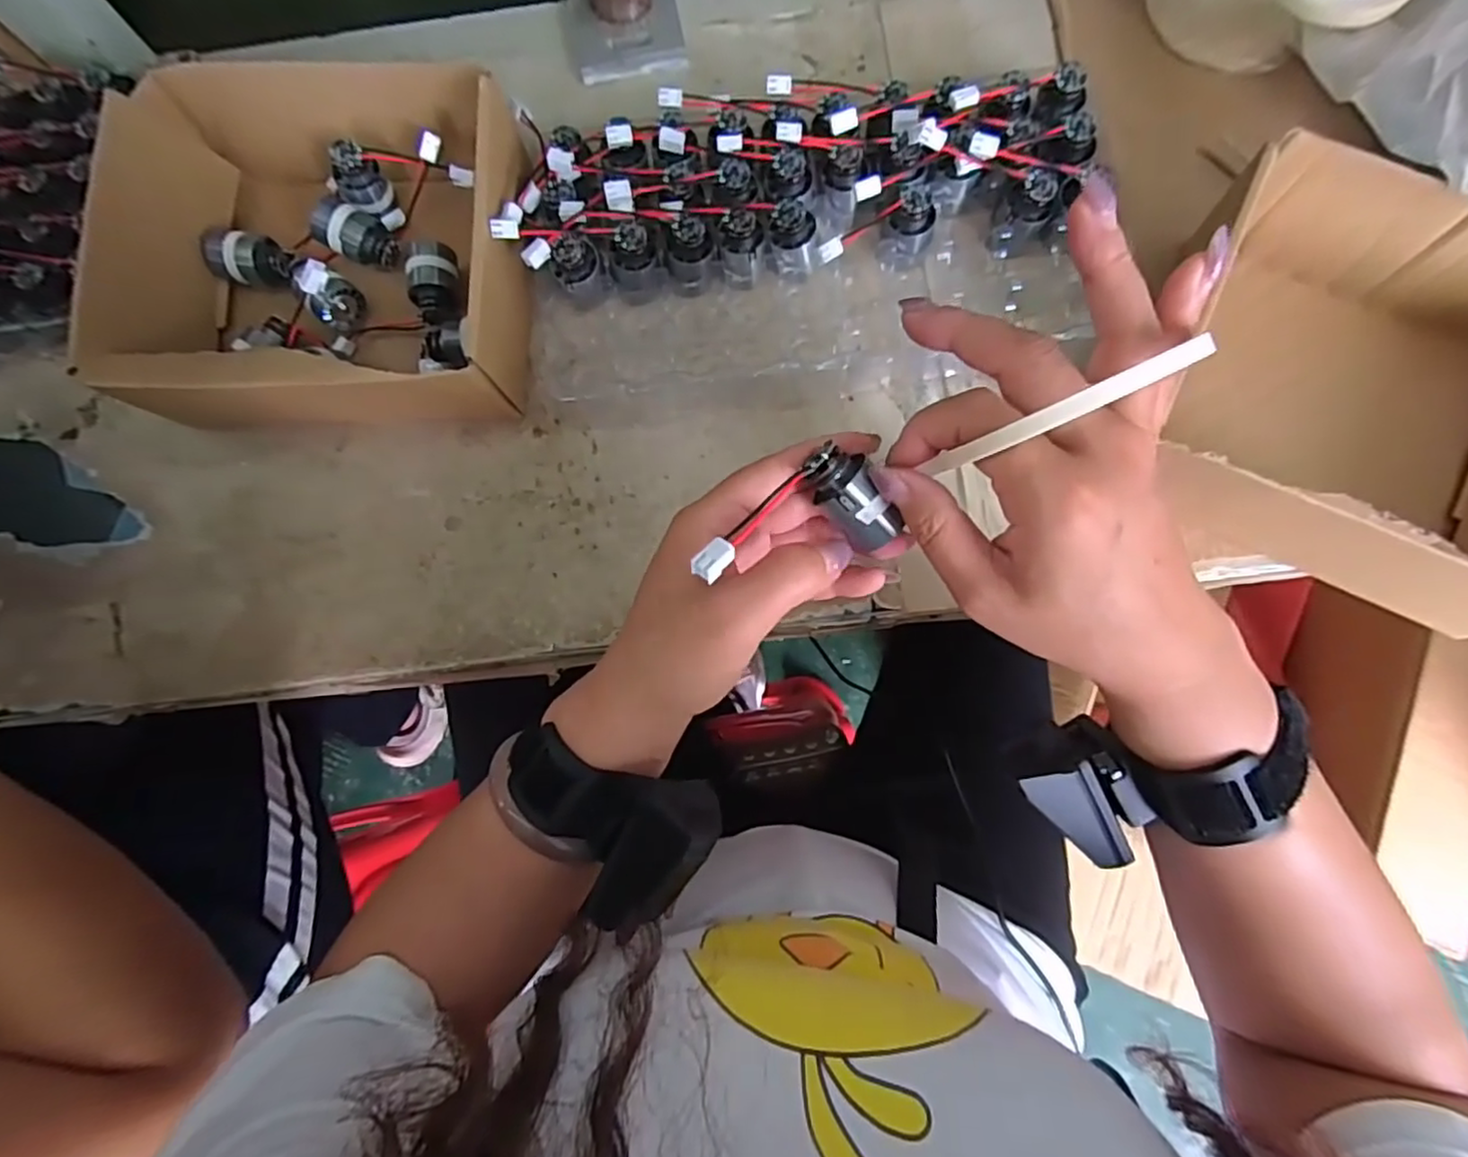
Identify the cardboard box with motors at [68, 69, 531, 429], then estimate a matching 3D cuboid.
[{"bbox_3d":[-0.230,-0.195,0.382,0.213,0.069,0.201,0,81,1],"label":"cardboard box with motors"}]

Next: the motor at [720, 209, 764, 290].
[{"bbox_3d":[0.005,-0.190,0.386,0.025,0.036,0.025,2,78,4],"label":"motor"}]

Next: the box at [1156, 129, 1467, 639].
[{"bbox_3d":[0.328,-0.092,0.347,0.207,0.089,0.188,27,81,8],"label":"box"}]

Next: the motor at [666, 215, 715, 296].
[{"bbox_3d":[-0.026,-0.186,0.386,0.026,0.036,0.026,-5,78,2],"label":"motor"}]

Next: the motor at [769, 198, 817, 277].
[{"bbox_3d":[0.035,-0.195,0.384,0.026,0.040,0.025,-13,78,0],"label":"motor"}]

